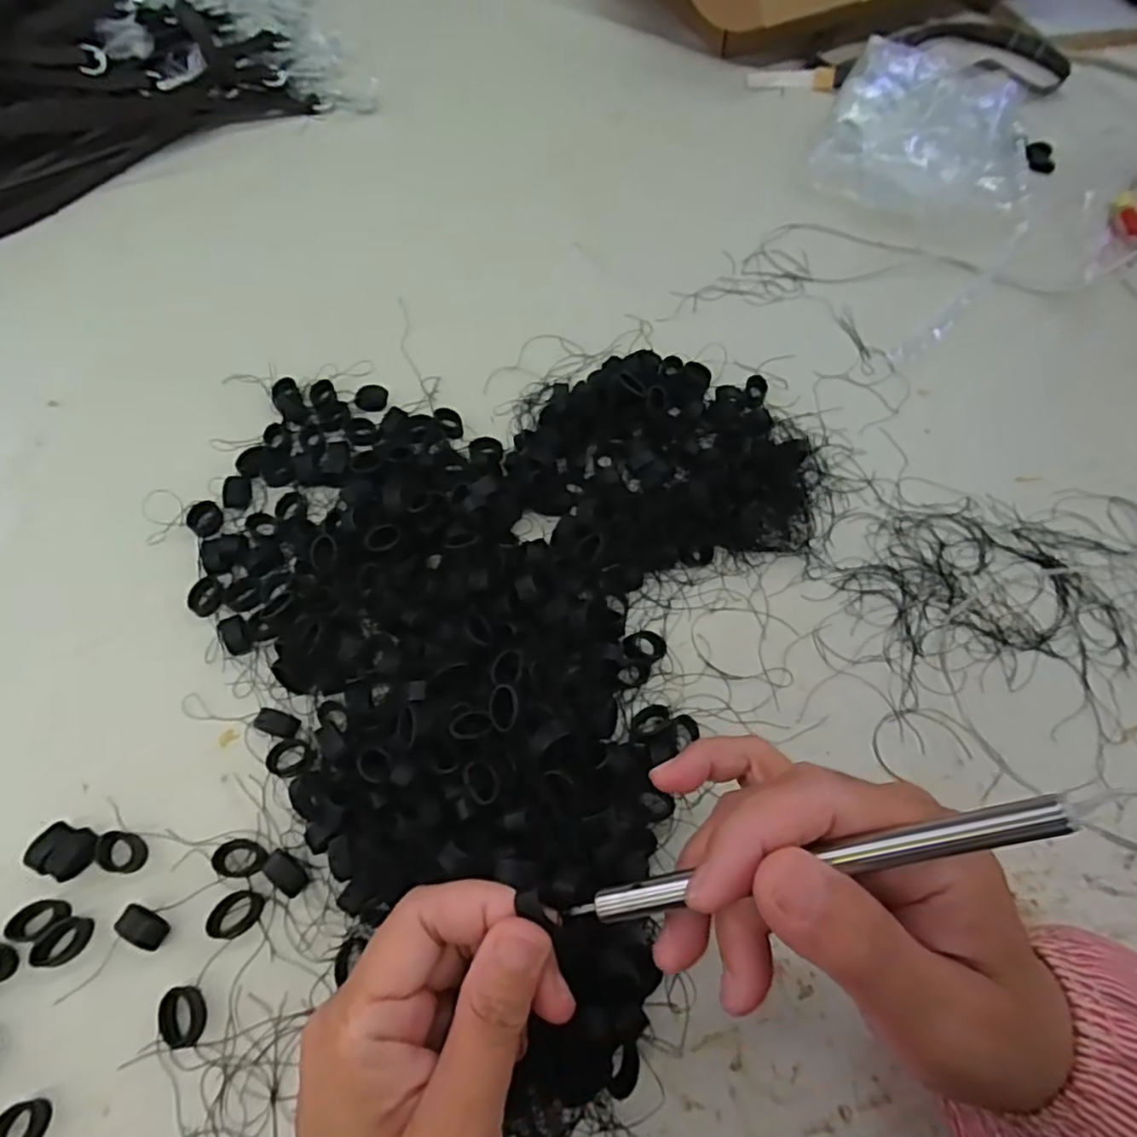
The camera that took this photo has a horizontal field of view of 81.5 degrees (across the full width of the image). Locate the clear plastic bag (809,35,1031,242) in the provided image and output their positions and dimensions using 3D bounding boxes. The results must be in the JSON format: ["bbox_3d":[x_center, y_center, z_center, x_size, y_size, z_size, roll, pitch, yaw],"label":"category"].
[{"bbox_3d":[0.293,-0.348,0.533,0.165,0.047,0.215,22,63,10],"label":"clear plastic bag"}]

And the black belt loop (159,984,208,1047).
[{"bbox_3d":[-0.154,0.179,0.264,0.016,0.007,0.021,-4,62,-4],"label":"black belt loop"}]

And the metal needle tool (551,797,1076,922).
[{"bbox_3d":[0.058,0.080,0.176,0.132,0.005,0.009,-24,59,23],"label":"metal needle tool"}]

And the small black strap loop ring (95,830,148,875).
[{"bbox_3d":[-0.198,0.126,0.292,0.021,0.006,0.016,10,61,4],"label":"small black strap loop ring"}]

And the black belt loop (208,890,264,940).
[{"bbox_3d":[-0.142,0.147,0.282,0.022,0.005,0.016,-27,65,-15],"label":"black belt loop"}]

